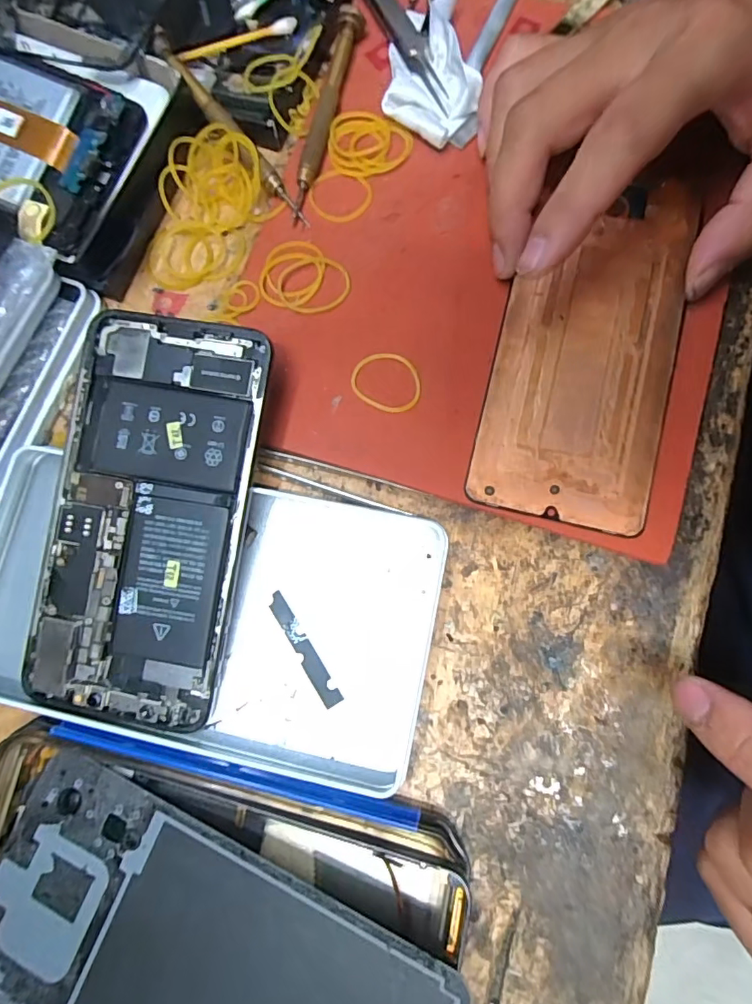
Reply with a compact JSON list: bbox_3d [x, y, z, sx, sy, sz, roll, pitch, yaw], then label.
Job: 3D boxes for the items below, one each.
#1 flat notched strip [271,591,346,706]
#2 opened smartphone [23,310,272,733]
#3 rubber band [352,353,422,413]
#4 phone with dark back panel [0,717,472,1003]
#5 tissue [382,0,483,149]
[{"bbox_3d":[-0.029,0.057,0.201,0.007,0.004,0.048,-32,76,-11],"label":"flat notched strip"},{"bbox_3d":[-0.088,0.005,0.200,0.073,0.004,0.153,9,87,5],"label":"opened smartphone"},{"bbox_3d":[0.005,-0.051,0.215,0.030,0.004,0.025,25,81,8],"label":"rubber band"},{"bbox_3d":[-0.063,0.139,0.168,0.174,0.024,0.097,12,79,6],"label":"phone with dark back panel"},{"bbox_3d":[0.026,-0.201,0.236,0.041,0.019,0.075,4,79,4],"label":"tissue"}]

